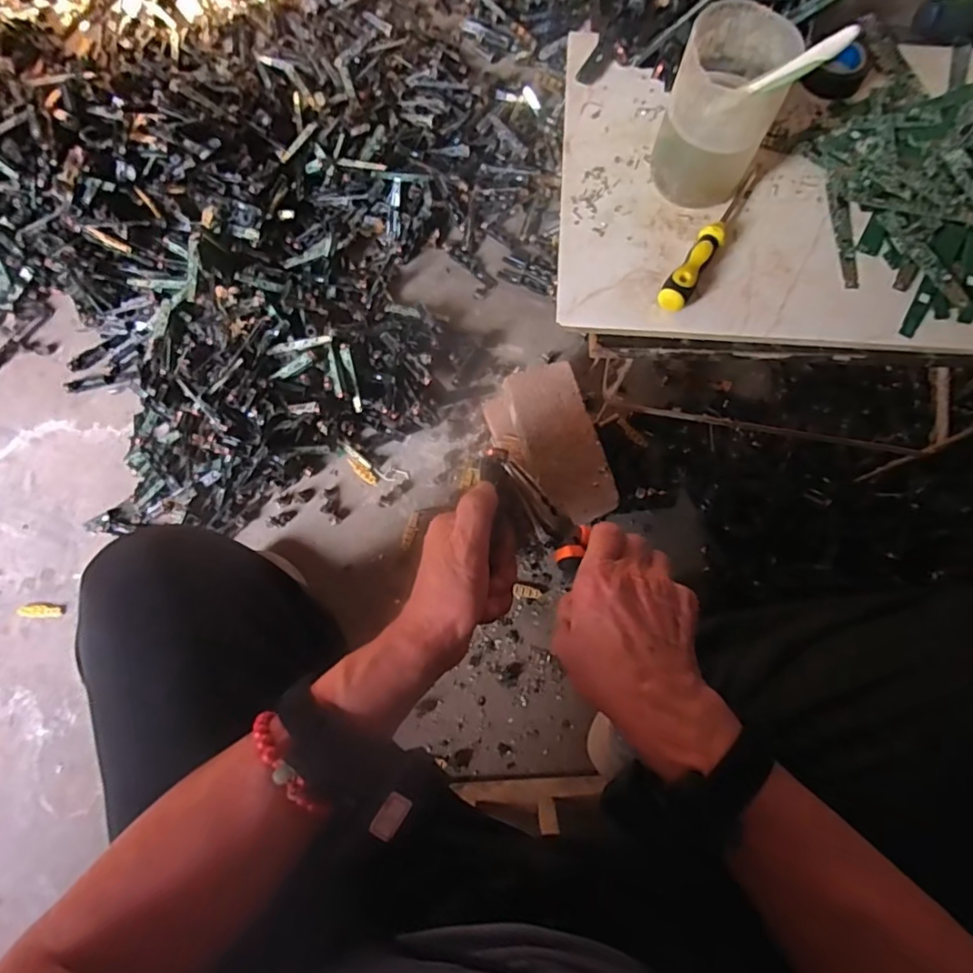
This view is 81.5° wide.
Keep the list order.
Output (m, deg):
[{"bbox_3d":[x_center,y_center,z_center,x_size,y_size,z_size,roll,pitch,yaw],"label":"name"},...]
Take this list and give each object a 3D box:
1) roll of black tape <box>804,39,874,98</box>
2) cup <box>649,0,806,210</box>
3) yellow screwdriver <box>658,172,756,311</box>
[{"bbox_3d":[0.297,-0.354,0.477,0.051,0.015,0.051,23,78,6],"label":"roll of black tape"},{"bbox_3d":[0.169,-0.270,0.411,0.074,0.110,0.077,0,74,0],"label":"cup"},{"bbox_3d":[0.170,-0.187,0.429,0.019,0.021,0.142,33,79,7],"label":"yellow screwdriver"}]

